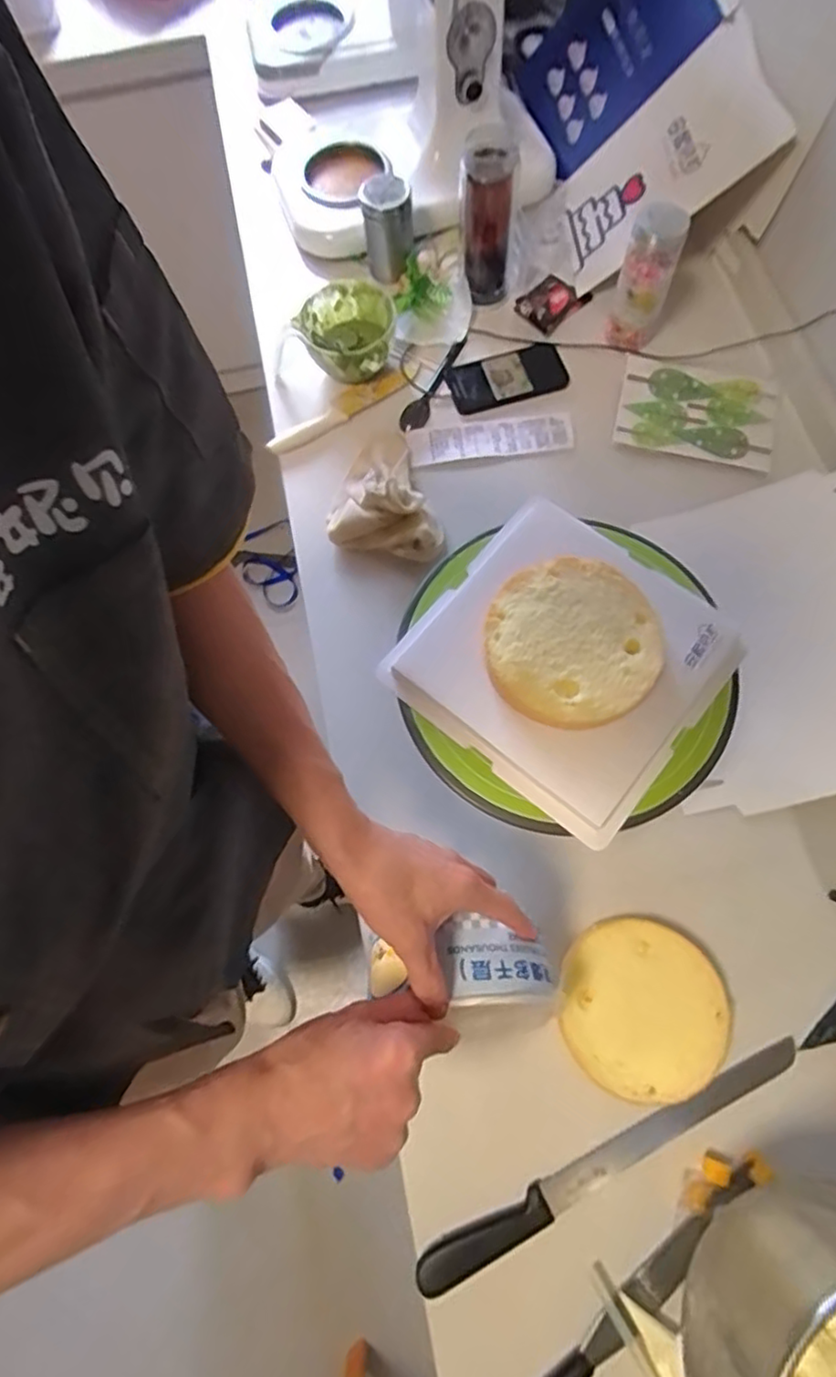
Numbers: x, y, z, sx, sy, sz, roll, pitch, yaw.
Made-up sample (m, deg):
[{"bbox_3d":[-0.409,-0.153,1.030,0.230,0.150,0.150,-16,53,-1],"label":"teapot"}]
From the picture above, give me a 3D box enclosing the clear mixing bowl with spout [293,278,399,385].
[{"bbox_3d":[-0.092,-0.445,0.805,0.117,0.077,0.127,-1,71,2],"label":"clear mixing bowl with spout"}]

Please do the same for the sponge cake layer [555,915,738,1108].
[{"bbox_3d":[0.203,0.286,0.570,0.148,0.022,0.139,-1,71,2],"label":"sponge cake layer"}]

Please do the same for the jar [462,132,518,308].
[{"bbox_3d":[0.087,-0.572,0.788,0.063,0.180,0.068,2,71,3],"label":"jar"}]

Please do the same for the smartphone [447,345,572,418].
[{"bbox_3d":[0.115,-0.400,0.824,0.148,0.016,0.073,-16,71,-3],"label":"smartphone"}]

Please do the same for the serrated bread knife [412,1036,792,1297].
[{"bbox_3d":[0.165,0.399,0.536,0.363,0.010,0.032,-27,72,-7],"label":"serrated bread knife"}]

